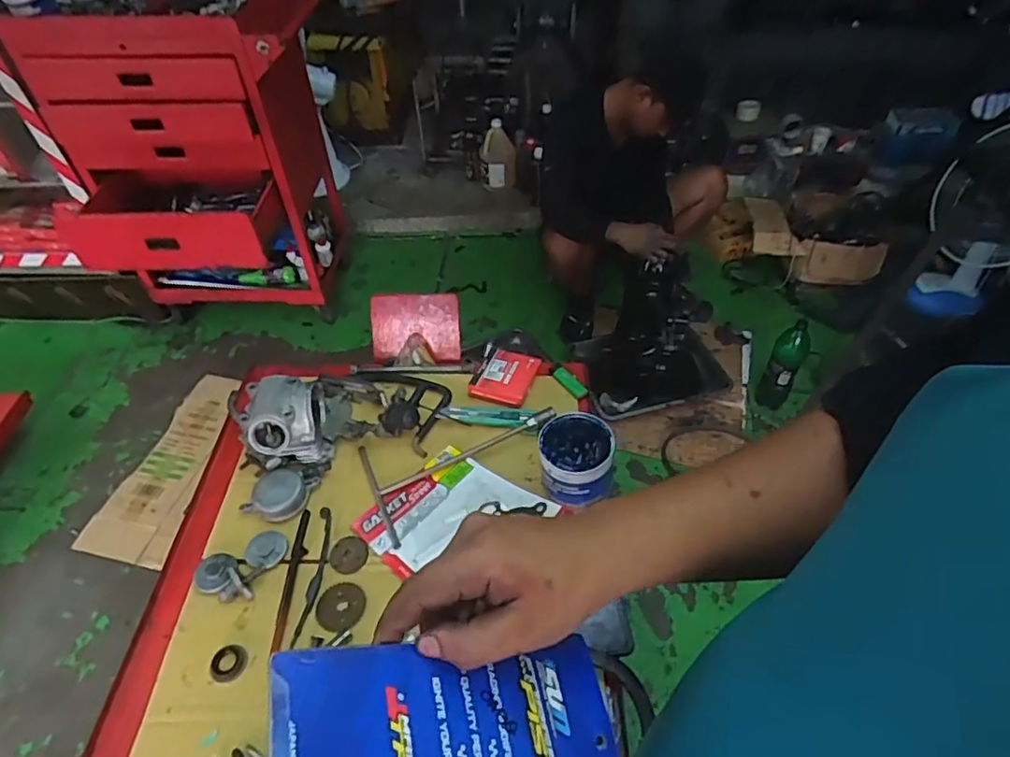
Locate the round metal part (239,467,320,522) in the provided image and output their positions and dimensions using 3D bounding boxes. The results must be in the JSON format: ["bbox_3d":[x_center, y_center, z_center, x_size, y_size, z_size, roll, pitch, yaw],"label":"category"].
[{"bbox_3d":[-0.317,0.161,0.850,0.075,0.021,0.081,-1,47,1],"label":"round metal part"}]

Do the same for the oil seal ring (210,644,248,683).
[{"bbox_3d":[-0.326,0.336,0.709,0.040,0.007,0.041,-1,47,1],"label":"oil seal ring"}]

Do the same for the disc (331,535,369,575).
[{"bbox_3d":[-0.208,0.235,0.803,0.048,0.004,0.053,-9,47,-7],"label":"disc"}]

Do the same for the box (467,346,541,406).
[{"bbox_3d":[0.000,-0.006,0.994,0.091,0.028,0.100,14,49,14],"label":"box"}]

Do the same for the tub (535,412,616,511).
[{"bbox_3d":[0.097,0.112,0.838,0.095,0.073,0.104,-1,47,1],"label":"tub"}]

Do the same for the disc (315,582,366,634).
[{"bbox_3d":[-0.207,0.287,0.755,0.059,0.009,0.063,-1,47,1],"label":"disc"}]

